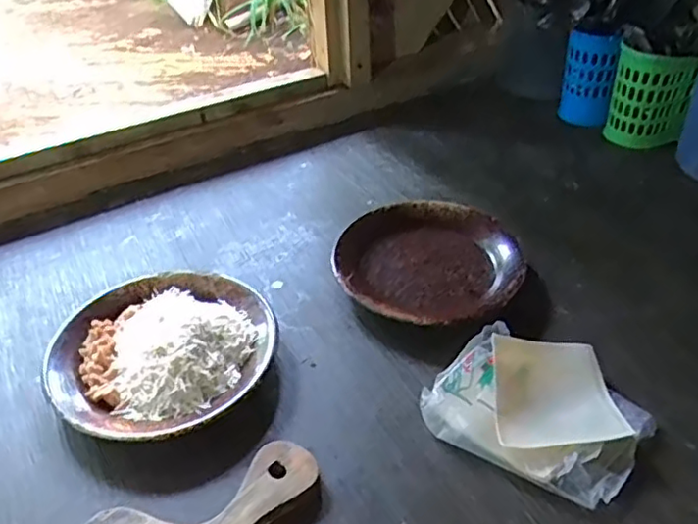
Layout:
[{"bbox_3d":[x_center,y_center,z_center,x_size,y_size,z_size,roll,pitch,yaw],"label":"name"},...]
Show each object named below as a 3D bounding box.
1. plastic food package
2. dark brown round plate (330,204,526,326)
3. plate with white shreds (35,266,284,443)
[{"bbox_3d":[0.153,0.108,0.506,0.150,0.038,0.128,23,44,26],"label":"plastic food package"},{"bbox_3d":[0.077,0.006,0.639,0.179,0.032,0.173,0,39,0],"label":"dark brown round plate"},{"bbox_3d":[-0.158,0.072,0.551,0.183,0.046,0.184,0,39,0],"label":"plate with white shreds"}]

